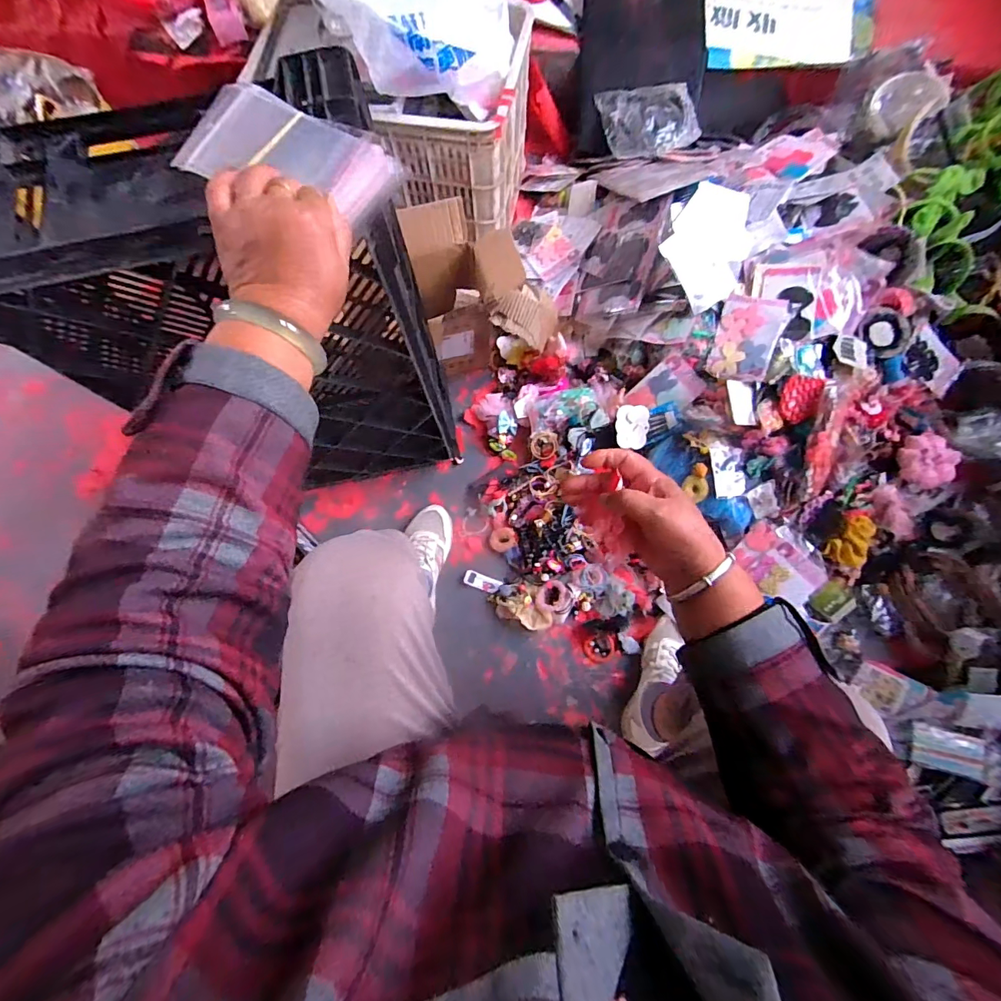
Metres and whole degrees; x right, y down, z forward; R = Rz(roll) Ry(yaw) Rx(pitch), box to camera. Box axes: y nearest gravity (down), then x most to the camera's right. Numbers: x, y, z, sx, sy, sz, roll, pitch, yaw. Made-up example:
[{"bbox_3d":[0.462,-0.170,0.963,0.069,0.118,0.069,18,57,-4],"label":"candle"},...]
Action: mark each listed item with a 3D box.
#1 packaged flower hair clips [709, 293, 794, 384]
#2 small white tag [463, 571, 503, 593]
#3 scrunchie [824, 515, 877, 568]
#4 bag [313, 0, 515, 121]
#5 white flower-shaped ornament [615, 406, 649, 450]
[{"bbox_3d":[0.435,-0.285,0.807,0.099,0.017,0.141,20,103,22],"label":"packaged flower hair clips"},{"bbox_3d":[-0.034,0.155,0.865,0.070,0.005,0.027,18,75,6],"label":"small white tag"},{"bbox_3d":[0.602,0.071,0.781,0.057,0.049,0.078,33,77,10],"label":"scrunchie"},{"bbox_3d":[-0.130,-0.815,0.771,0.263,0.179,0.305,19,75,6],"label":"bag"},{"bbox_3d":[0.259,-0.144,0.900,0.063,0.012,0.081,0,98,-1],"label":"white flower-shaped ornament"}]

